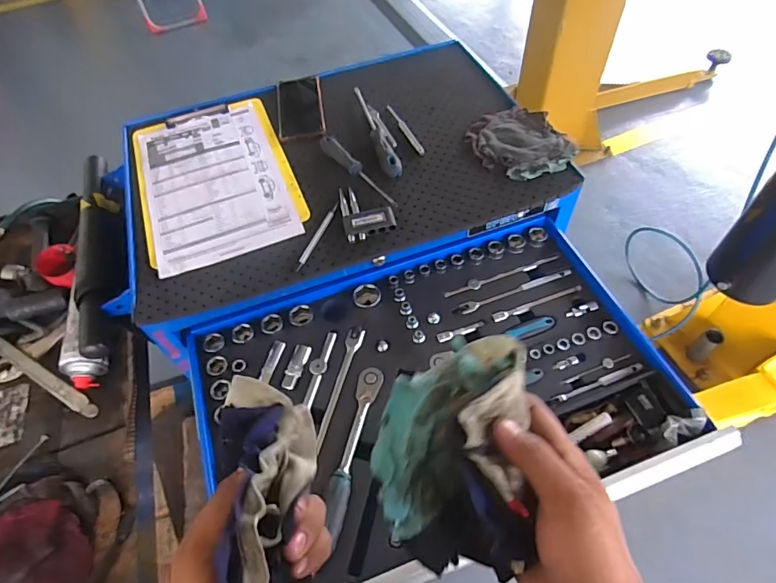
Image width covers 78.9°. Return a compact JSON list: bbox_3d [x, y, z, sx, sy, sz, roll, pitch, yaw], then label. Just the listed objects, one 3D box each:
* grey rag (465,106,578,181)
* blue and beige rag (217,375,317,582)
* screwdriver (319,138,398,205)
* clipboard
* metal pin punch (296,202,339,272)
[{"bbox_3d":[0.214,-0.246,0.774,0.144,0.018,0.158,-16,54,-7],"label":"grey rag"},{"bbox_3d":[-0.078,0.127,0.295,0.062,0.061,0.151,-9,61,-2],"label":"blue and beige rag"},{"bbox_3d":[-0.047,-0.193,0.749,0.025,0.024,0.188,-36,59,-20],"label":"screwdriver"},{"bbox_3d":[-0.285,-0.191,0.780,0.235,0.021,0.361,-20,55,-10],"label":"clipboard"},{"bbox_3d":[-0.103,-0.082,0.688,0.012,0.005,0.131,15,57,15],"label":"metal pin punch"}]

